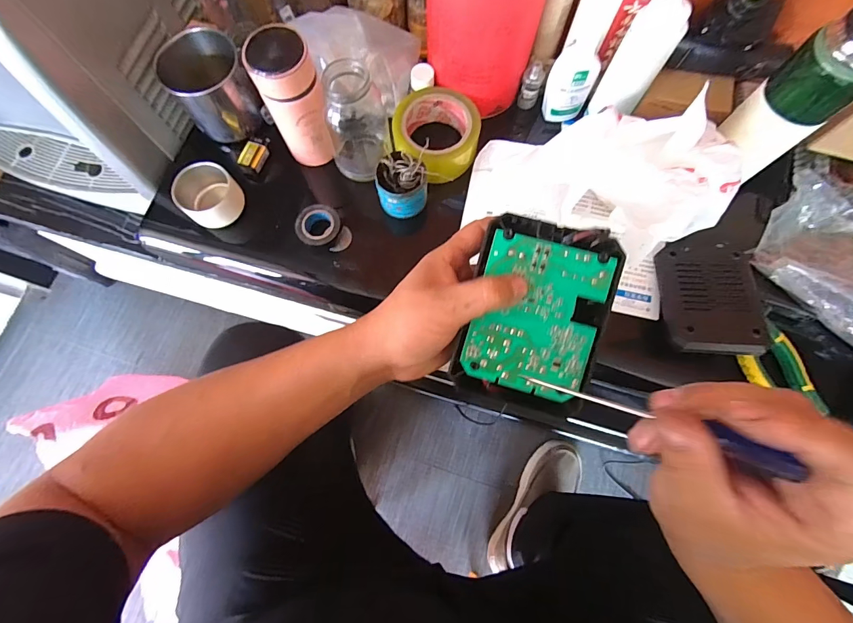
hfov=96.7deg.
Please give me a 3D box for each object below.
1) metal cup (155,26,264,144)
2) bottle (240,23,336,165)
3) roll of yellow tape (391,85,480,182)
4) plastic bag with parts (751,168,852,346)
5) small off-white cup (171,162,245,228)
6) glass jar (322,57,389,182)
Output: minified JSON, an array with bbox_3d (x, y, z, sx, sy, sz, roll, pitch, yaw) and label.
[{"bbox_3d":[-0.263,-0.281,0.466,0.087,0.096,0.090,0,74,0],"label":"metal cup"},{"bbox_3d":[-0.143,-0.230,0.423,0.062,0.137,0.064,-23,75,-6],"label":"bottle"},{"bbox_3d":[0.008,-0.221,0.466,0.106,0.055,0.108,43,79,11],"label":"roll of yellow tape"},{"bbox_3d":[0.473,-0.056,0.415,0.211,0.046,0.159,36,77,10],"label":"plastic bag with parts"},{"bbox_3d":[-0.261,-0.138,0.464,0.062,0.057,0.065,0,74,0],"label":"small off-white cup"},{"bbox_3d":[-0.078,-0.209,0.435,0.065,0.120,0.057,10,74,3],"label":"glass jar"}]

